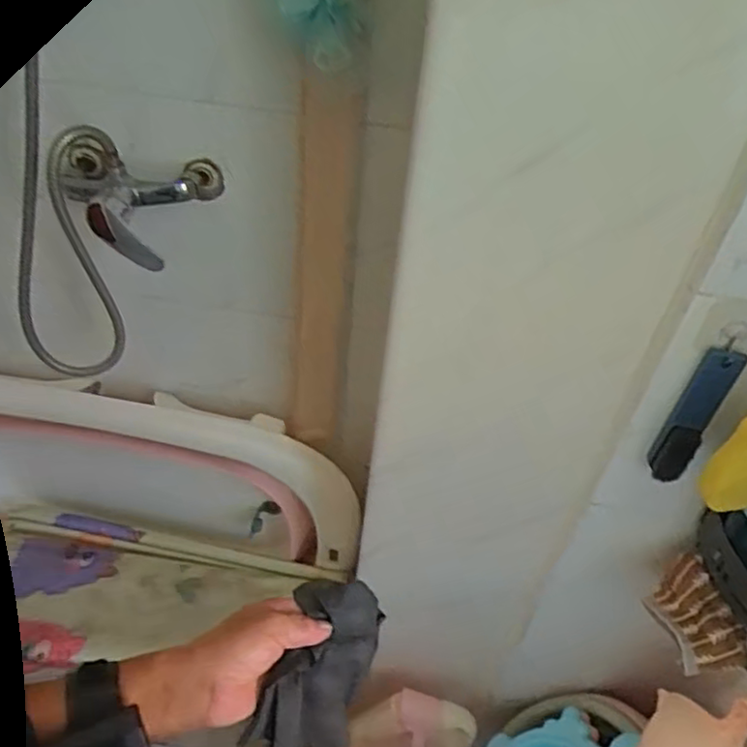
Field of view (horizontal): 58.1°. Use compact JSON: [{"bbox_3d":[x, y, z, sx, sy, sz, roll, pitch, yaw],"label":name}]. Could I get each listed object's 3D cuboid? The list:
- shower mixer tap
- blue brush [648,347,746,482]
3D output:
[{"bbox_3d":[-0.312,-0.237,0.841,0.198,0.106,0.142,23,46,17],"label":"shower mixer tap"},{"bbox_3d":[0.306,0.042,0.644,0.036,0.159,0.023,31,48,24],"label":"blue brush"}]

